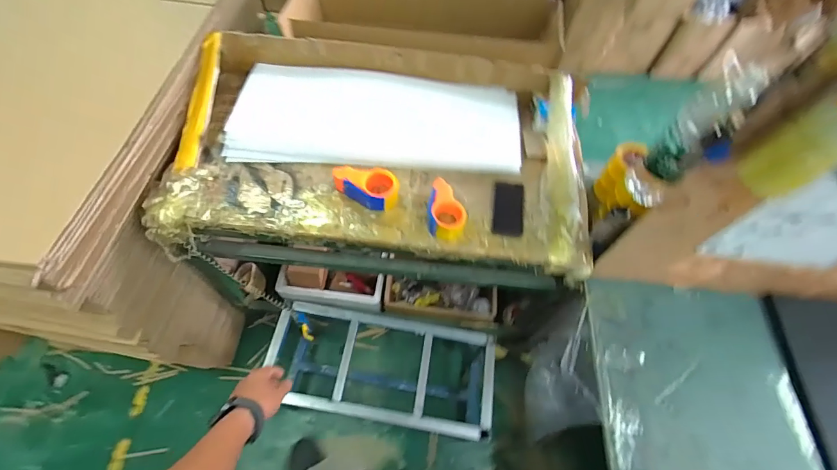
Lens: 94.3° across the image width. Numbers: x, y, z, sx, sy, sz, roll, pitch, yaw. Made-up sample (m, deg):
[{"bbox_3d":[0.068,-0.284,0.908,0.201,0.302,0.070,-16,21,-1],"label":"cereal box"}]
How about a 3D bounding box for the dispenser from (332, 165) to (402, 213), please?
[{"bbox_3d":[-0.130,-0.125,0.983,0.169,0.066,0.086,22,62,9],"label":"dispenser"}]

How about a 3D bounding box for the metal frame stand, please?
[{"bbox_3d":[-0.115,0.471,1.317,0.662,0.417,0.302,10,61,2],"label":"metal frame stand"}]

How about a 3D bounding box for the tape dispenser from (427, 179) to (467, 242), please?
[{"bbox_3d":[0.070,-0.062,0.961,0.089,0.059,0.146,7,61,1],"label":"tape dispenser"}]

